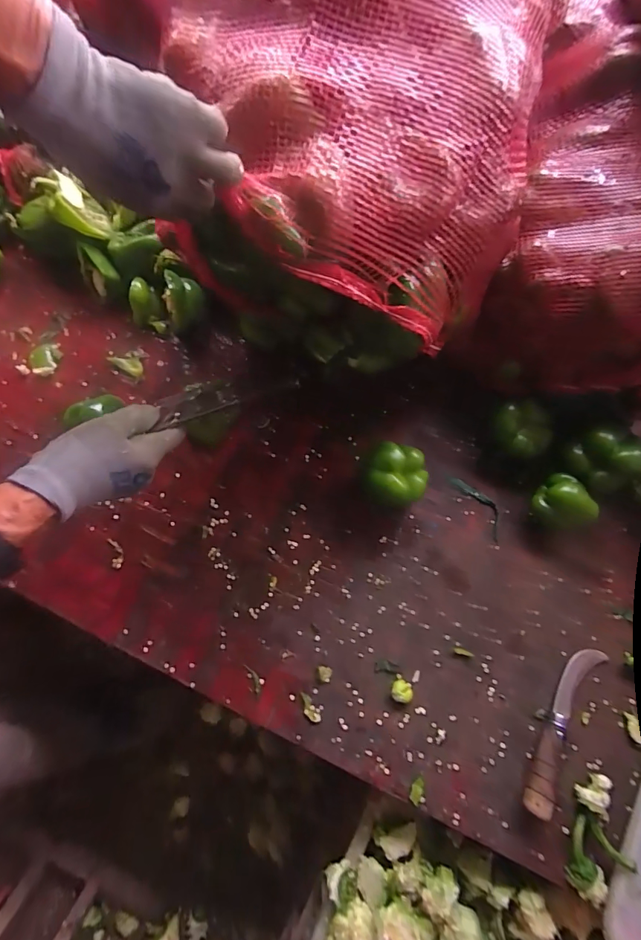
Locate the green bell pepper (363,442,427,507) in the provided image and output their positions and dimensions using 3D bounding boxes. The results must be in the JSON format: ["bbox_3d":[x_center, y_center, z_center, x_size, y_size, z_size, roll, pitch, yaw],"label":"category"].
[{"bbox_3d":[0.085,0.006,0.486,0.062,0.071,0.055,14,72,5],"label":"green bell pepper"}]

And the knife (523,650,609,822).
[{"bbox_3d":[0.240,0.249,0.420,0.027,0.029,0.165,35,75,11],"label":"knife"}]

